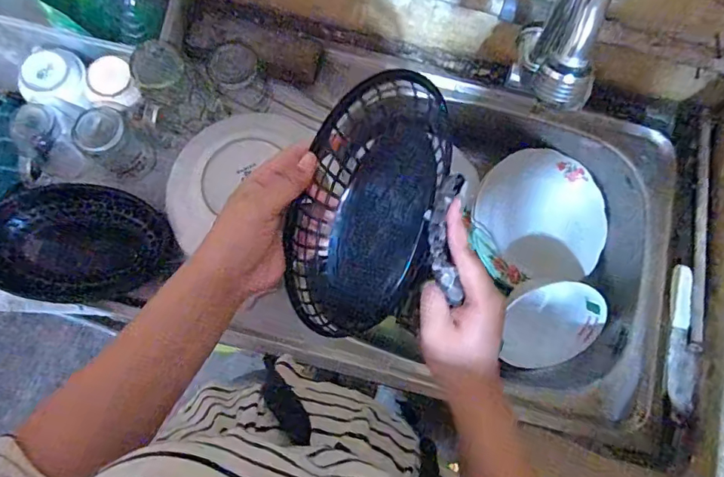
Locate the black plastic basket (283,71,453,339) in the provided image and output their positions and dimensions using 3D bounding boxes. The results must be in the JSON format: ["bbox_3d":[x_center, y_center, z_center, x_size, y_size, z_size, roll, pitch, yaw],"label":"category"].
[{"bbox_3d":[0.002,-0.022,0.375,0.102,0.048,0.201,7,110,-15],"label":"black plastic basket"}]

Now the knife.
[{"bbox_3d":[0.391,0.121,0.582,0.032,0.015,0.170,7,79,0],"label":"knife"}]

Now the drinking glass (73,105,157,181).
[{"bbox_3d":[-0.299,-0.114,0.583,0.063,0.075,0.056,41,81,6],"label":"drinking glass"}]

